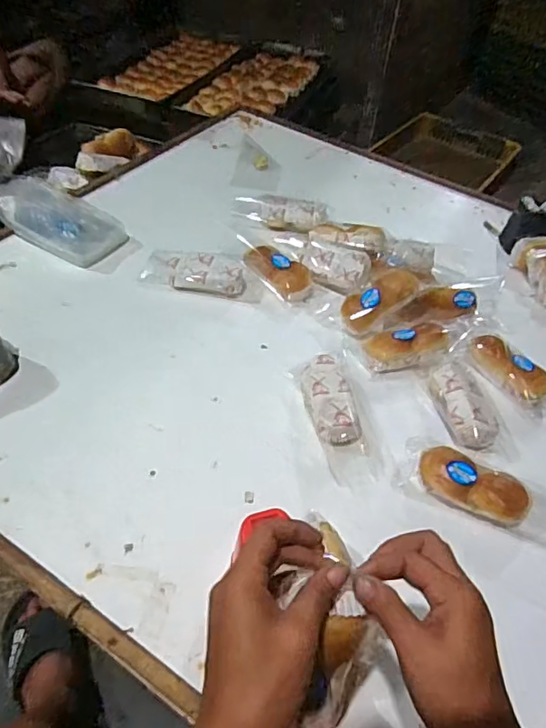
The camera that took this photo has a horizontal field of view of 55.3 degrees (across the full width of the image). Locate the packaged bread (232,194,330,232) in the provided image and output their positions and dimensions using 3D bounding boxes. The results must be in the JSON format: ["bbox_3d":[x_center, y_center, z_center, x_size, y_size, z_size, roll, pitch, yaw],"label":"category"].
[{"bbox_3d":[0.012,-0.309,1.081,0.204,0.048,0.102,11,48,4],"label":"packaged bread"}]

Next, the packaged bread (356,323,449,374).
[{"bbox_3d":[0.217,-0.033,0.840,0.149,0.051,0.078,-6,49,-12],"label":"packaged bread"}]

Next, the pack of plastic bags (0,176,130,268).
[{"bbox_3d":[-0.413,-0.284,0.995,0.252,0.077,0.139,27,51,17],"label":"pack of plastic bags"}]

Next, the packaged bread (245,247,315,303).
[{"bbox_3d":[0.009,-0.168,0.947,0.142,0.040,0.083,35,54,23],"label":"packaged bread"}]

